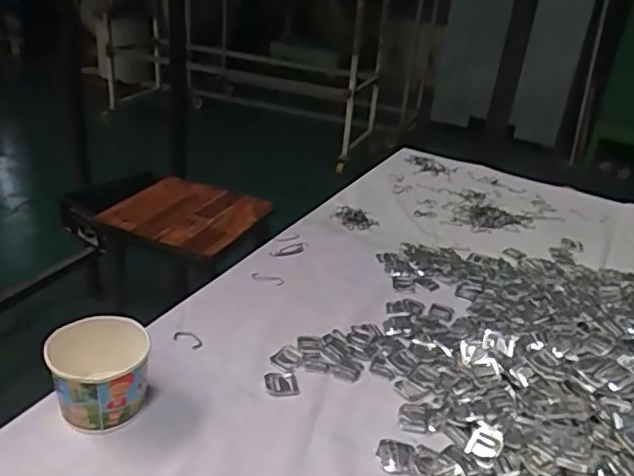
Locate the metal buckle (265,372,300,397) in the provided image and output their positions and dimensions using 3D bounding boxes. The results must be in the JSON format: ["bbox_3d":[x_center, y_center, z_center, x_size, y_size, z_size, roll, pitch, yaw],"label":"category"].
[{"bbox_3d":[-0.037,0.155,0.637,0.034,0.007,0.032,-2,29,-13],"label":"metal buckle"}]

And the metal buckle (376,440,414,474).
[{"bbox_3d":[0.075,0.207,0.568,0.034,0.004,0.035,10,28,8],"label":"metal buckle"}]

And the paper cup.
[{"bbox_3d":[-0.208,0.133,0.575,0.086,0.081,0.088,-7,30,-22],"label":"paper cup"}]

